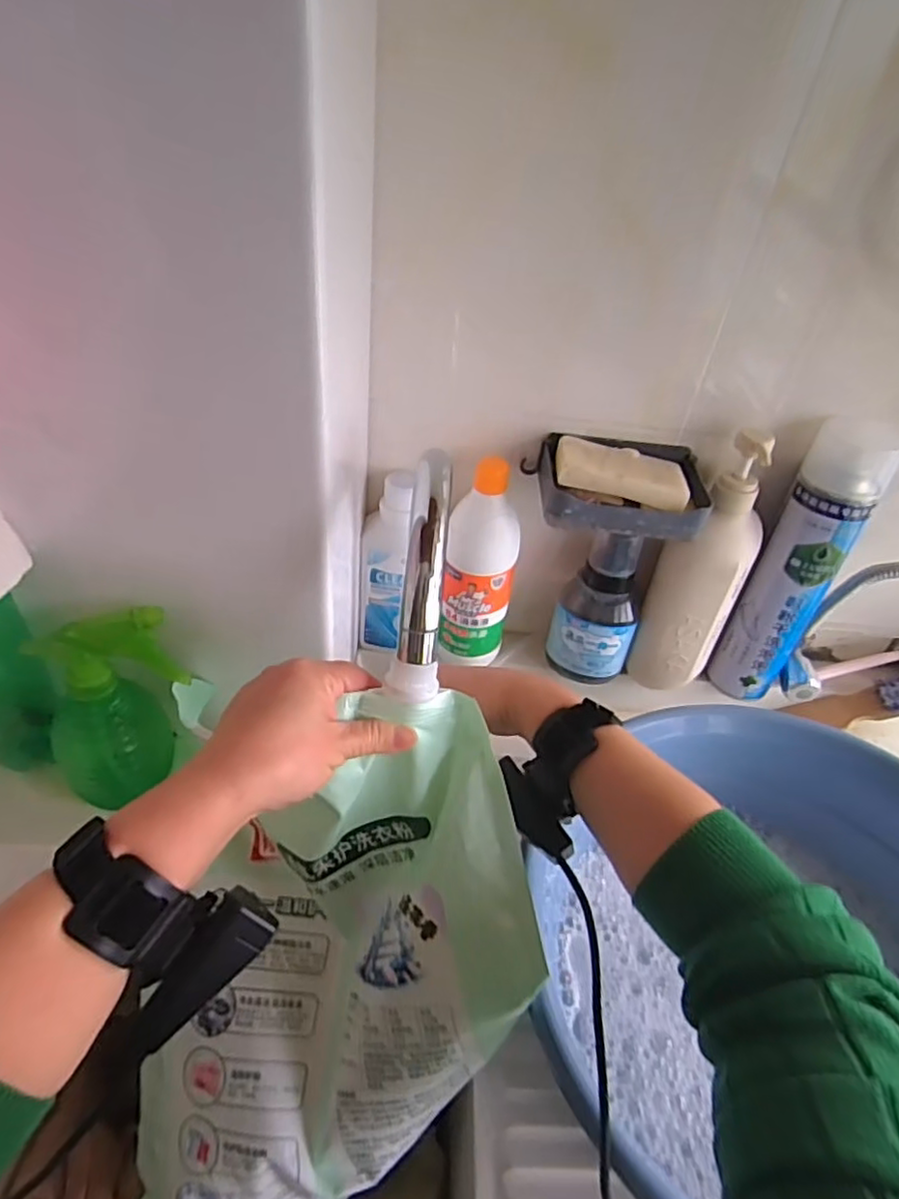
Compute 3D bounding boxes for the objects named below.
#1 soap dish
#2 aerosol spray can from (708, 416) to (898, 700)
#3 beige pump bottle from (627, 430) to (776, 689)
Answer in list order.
[{"bbox_3d":[0.137,-0.096,0.549,0.143,0.054,0.087,2,40,0],"label":"soap dish"},{"bbox_3d":[0.310,-0.023,0.596,0.066,0.255,0.068,29,47,29],"label":"aerosol spray can"},{"bbox_3d":[0.225,-0.023,0.596,0.071,0.239,0.064,25,45,25],"label":"beige pump bottle"}]

